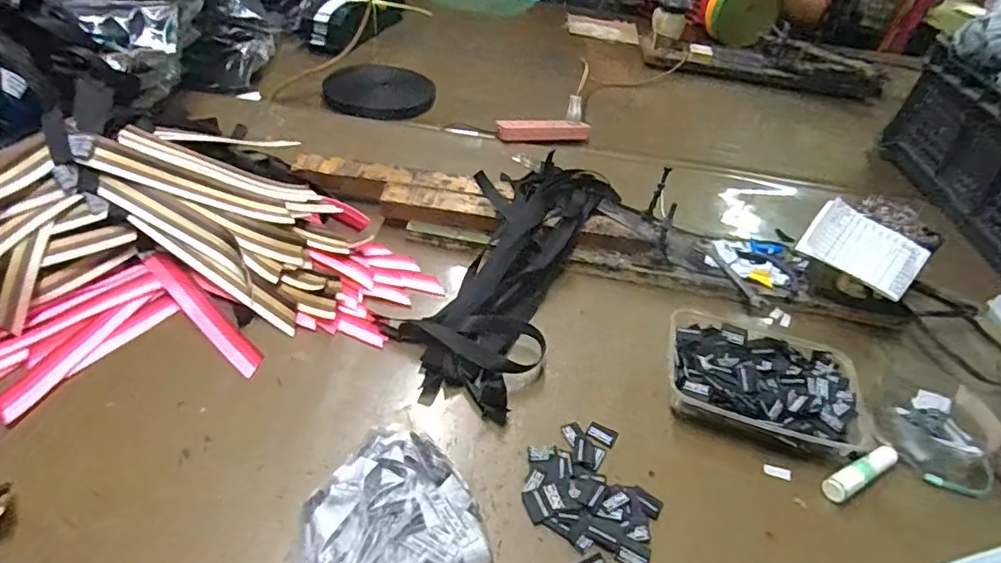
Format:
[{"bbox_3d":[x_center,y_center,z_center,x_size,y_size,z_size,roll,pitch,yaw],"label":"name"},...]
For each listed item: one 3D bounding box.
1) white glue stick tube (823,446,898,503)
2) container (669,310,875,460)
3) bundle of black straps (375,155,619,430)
[{"bbox_3d":[0.302,0.157,0.473,0.088,0.017,0.019,-17,47,-24],"label":"white glue stick tube"},{"bbox_3d":[0.238,0.092,0.523,0.169,0.034,0.122,12,43,6],"label":"container"},{"bbox_3d":[0.008,-0.021,0.584,0.145,0.053,0.334,20,44,15],"label":"bundle of black straps"}]

